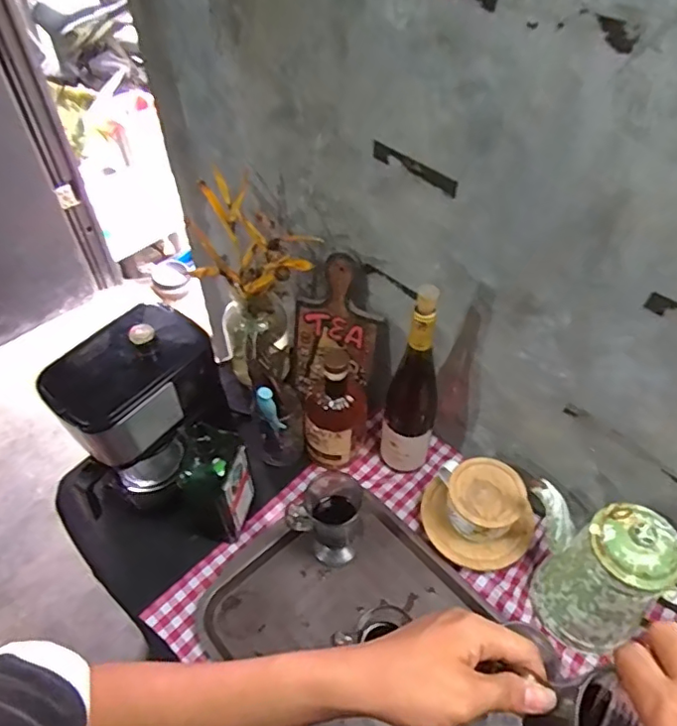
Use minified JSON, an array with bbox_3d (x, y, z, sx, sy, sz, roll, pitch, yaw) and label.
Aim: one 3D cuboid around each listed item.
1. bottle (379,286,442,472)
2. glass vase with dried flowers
[{"bbox_3d":[0.102,0.036,0.755,0.071,0.345,0.068,8,50,7],"label":"bottle"},{"bbox_3d":[-0.123,-0.111,0.898,0.168,0.318,0.195,-1,49,-1],"label":"glass vase with dried flowers"}]

